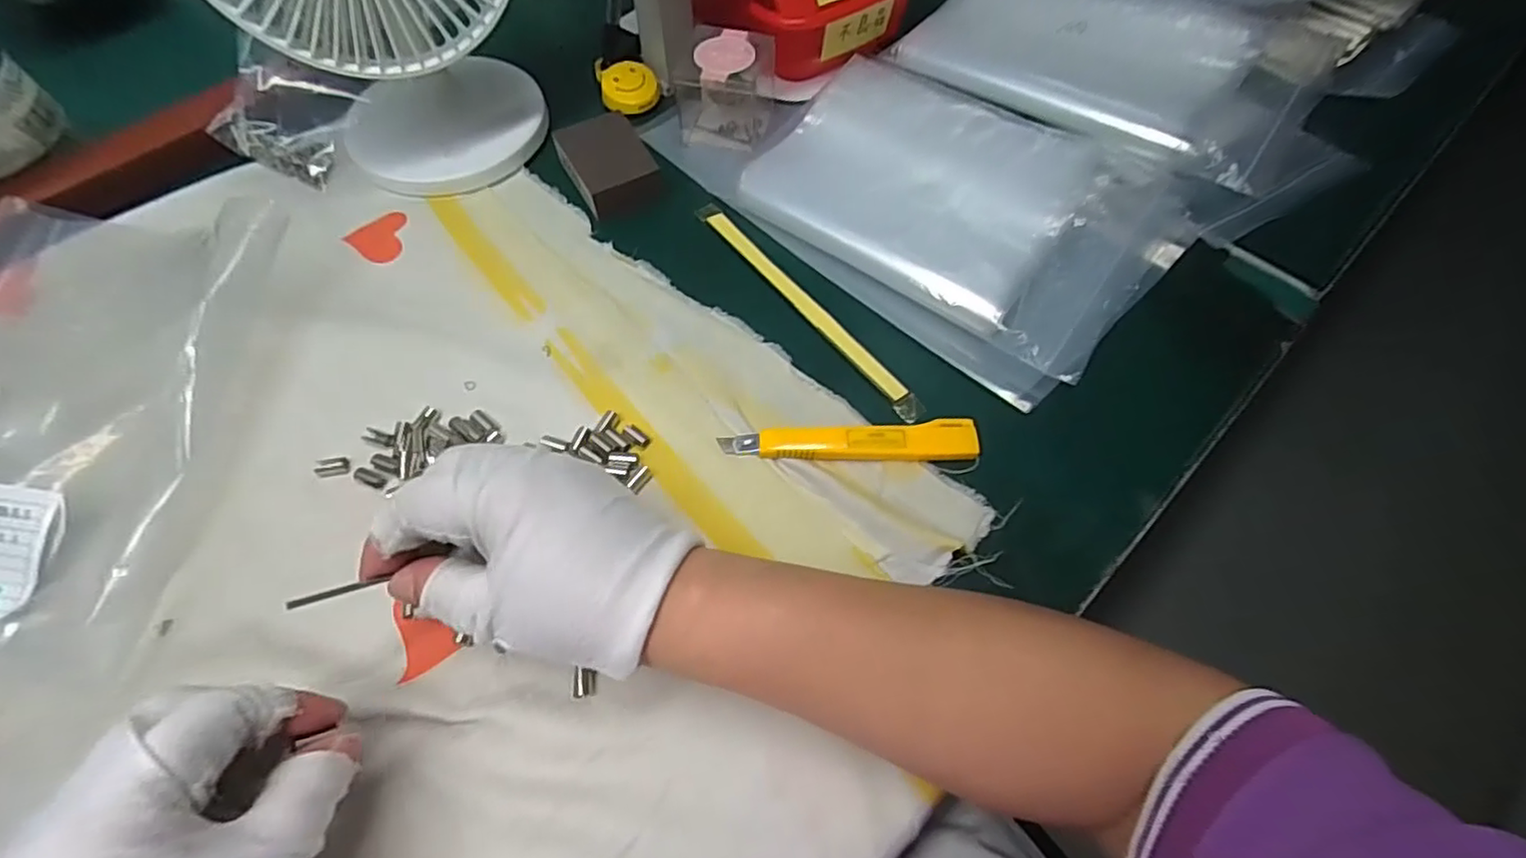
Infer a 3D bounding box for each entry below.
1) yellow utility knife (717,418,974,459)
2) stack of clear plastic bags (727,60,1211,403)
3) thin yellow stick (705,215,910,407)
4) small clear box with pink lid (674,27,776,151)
[{"bbox_3d":[0.046,0.008,0.338,0.130,0.009,0.020,-3,62,-3],"label":"yellow utility knife"},{"bbox_3d":[0.122,-0.144,0.406,0.242,0.032,0.183,39,68,18],"label":"stack of clear plastic bags"},{"bbox_3d":[0.022,-0.079,0.391,0.009,0.005,0.177,-34,67,-17],"label":"thin yellow stick"},{"bbox_3d":[-0.026,-0.235,0.448,0.058,0.057,0.062,20,63,9],"label":"small clear box with pink lid"}]

